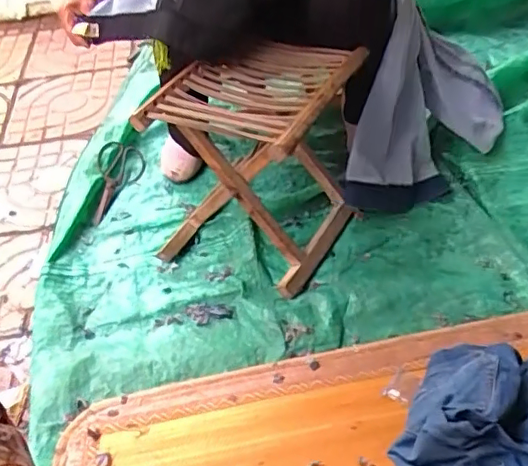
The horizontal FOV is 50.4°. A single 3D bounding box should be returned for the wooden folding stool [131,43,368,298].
[{"bbox_3d":[-0.001,-0.119,0.951,0.271,0.315,0.301,18,51,22],"label":"wooden folding stool"}]

